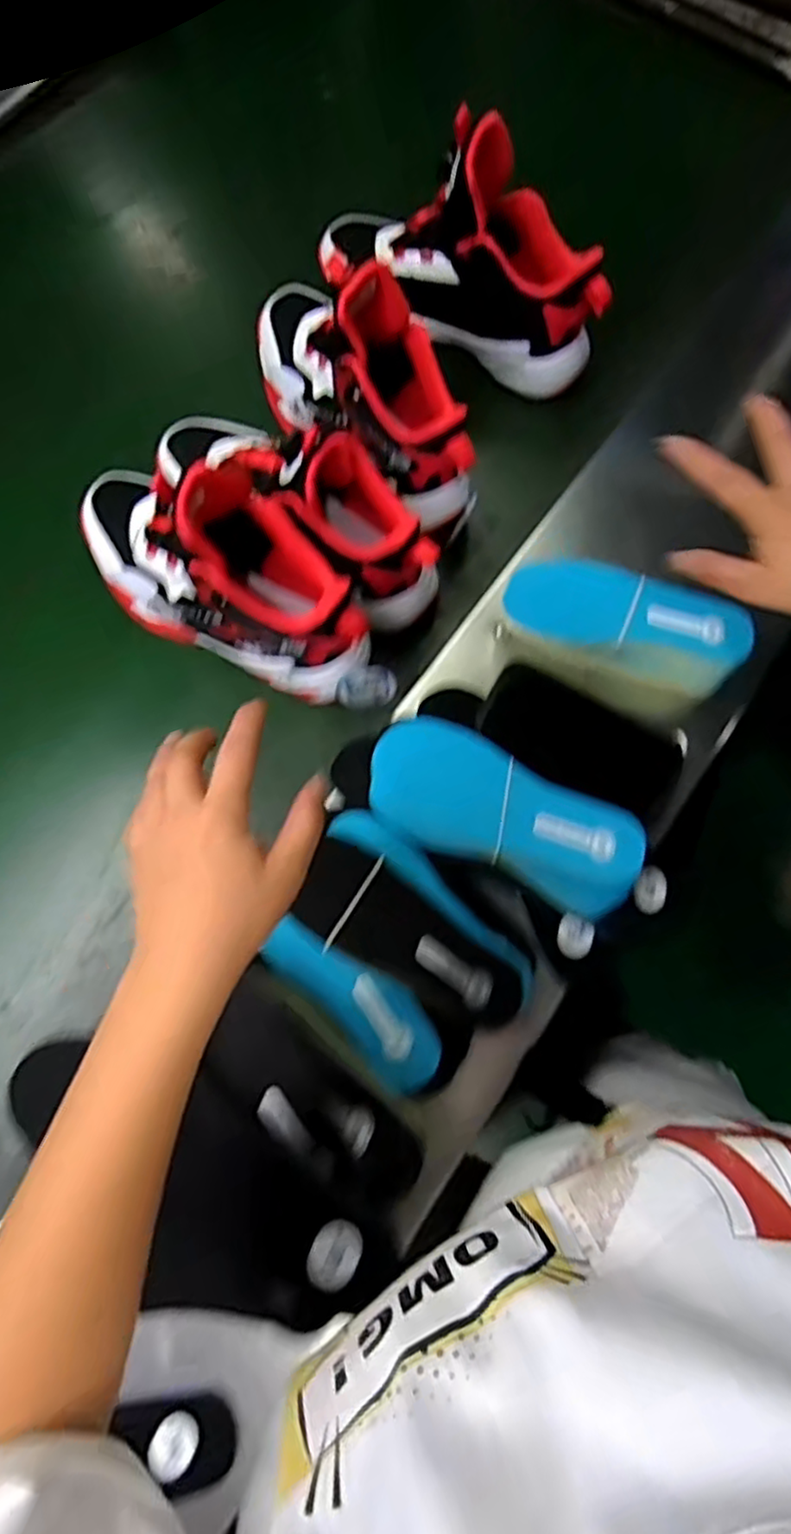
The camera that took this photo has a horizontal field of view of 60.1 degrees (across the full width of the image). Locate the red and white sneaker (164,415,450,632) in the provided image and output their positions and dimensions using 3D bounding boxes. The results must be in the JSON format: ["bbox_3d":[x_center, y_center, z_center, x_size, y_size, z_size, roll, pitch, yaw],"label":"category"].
[{"bbox_3d":[-0.081,-0.240,0.572,0.279,0.134,0.096,39,78,9],"label":"red and white sneaker"}]

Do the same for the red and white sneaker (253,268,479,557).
[{"bbox_3d":[-0.038,-0.340,0.596,0.094,0.151,0.297,-38,79,-10],"label":"red and white sneaker"}]

